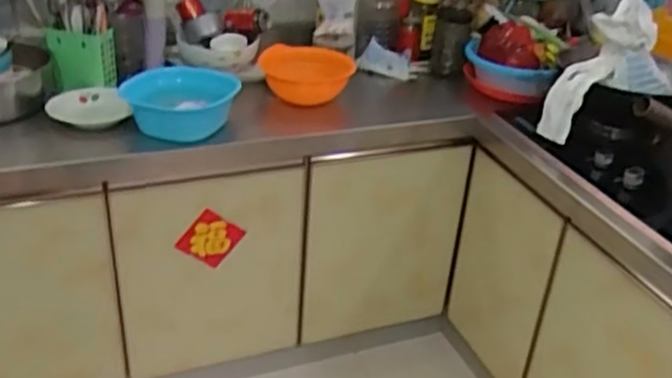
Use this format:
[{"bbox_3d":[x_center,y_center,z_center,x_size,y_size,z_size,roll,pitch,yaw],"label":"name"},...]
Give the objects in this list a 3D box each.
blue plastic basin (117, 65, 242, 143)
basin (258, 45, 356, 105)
[{"bbox_3d":[-0.351,-0.195,1.578,0.216,0.113,0.229,3,30,-2],"label":"blue plastic basin"},{"bbox_3d":[-0.078,-0.288,1.773,0.235,0.092,0.276,4,30,1],"label":"basin"}]

